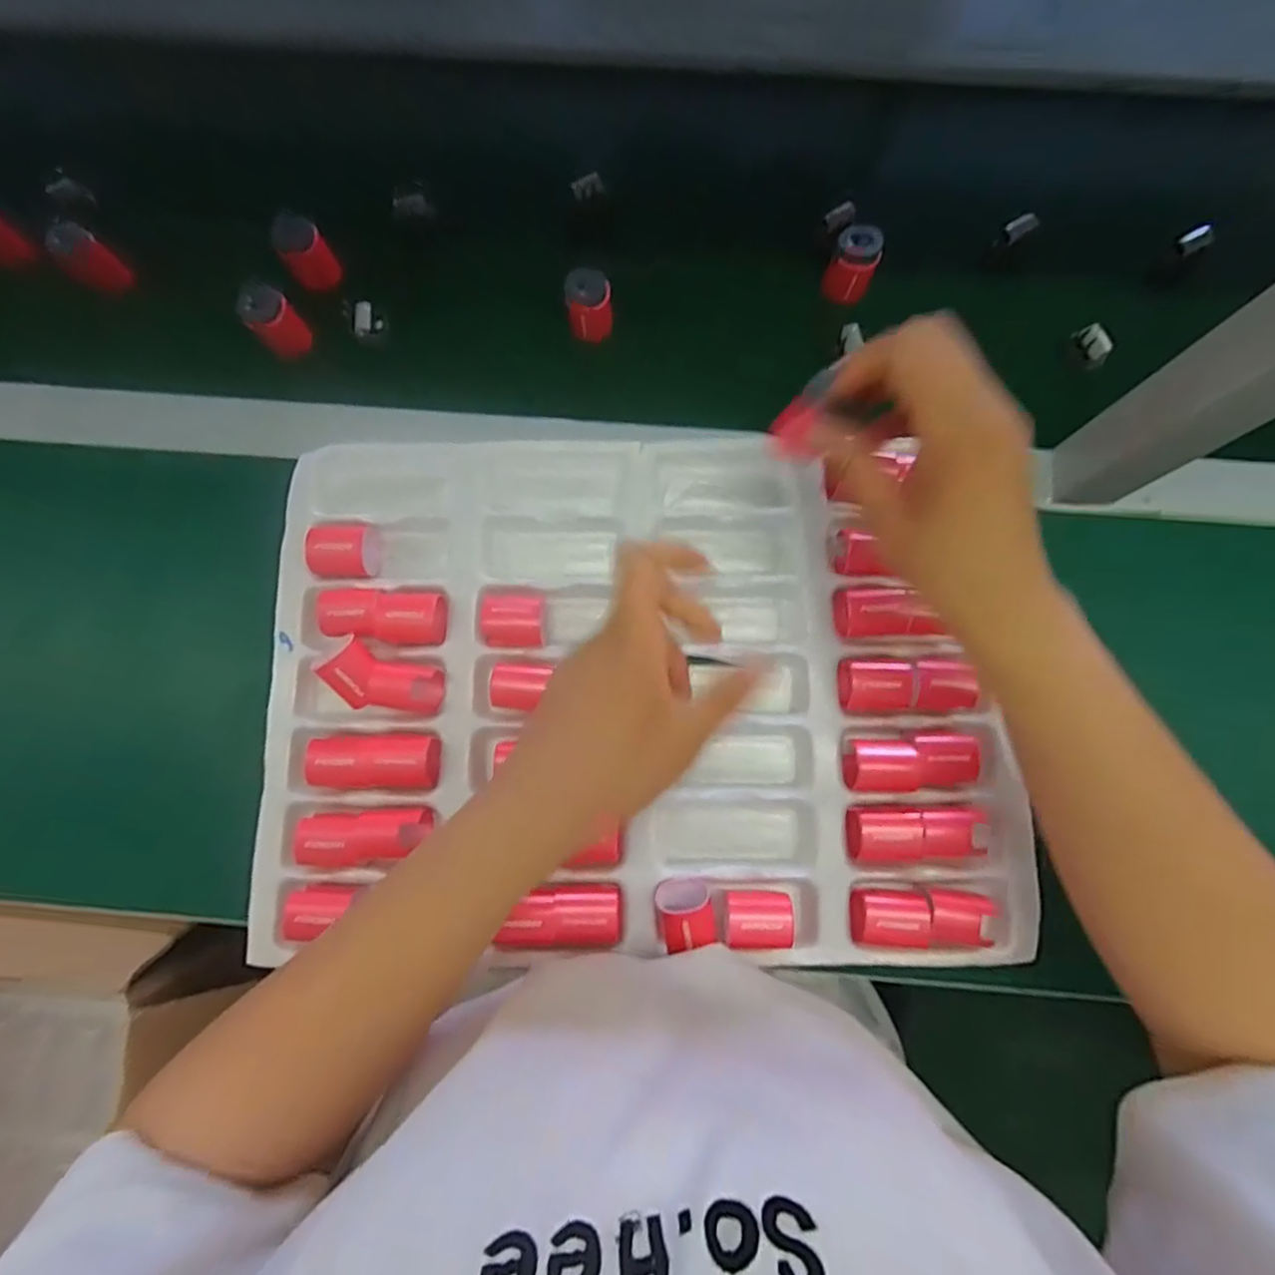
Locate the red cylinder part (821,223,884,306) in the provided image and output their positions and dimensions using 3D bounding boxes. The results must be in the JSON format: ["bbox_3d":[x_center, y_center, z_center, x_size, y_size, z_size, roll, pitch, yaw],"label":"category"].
[{"bbox_3d":[0.148,-0.255,0.441,0.031,0.037,0.029,15,80,3],"label":"red cylinder part"}]

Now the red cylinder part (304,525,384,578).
[{"bbox_3d":[-0.187,-0.055,0.405,0.037,0.025,0.035,-3,79,0],"label":"red cylinder part"}]

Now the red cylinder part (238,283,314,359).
[{"bbox_3d":[-0.248,-0.215,0.441,0.034,0.036,0.031,44,83,8],"label":"red cylinder part"}]

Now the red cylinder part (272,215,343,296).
[{"bbox_3d":[-0.234,-0.271,0.455,0.031,0.039,0.031,-35,81,-6],"label":"red cylinder part"}]

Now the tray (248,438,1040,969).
[{"bbox_3d":[0.000,0.026,0.389,0.431,0.030,0.309,0,79,0],"label":"tray"}]

